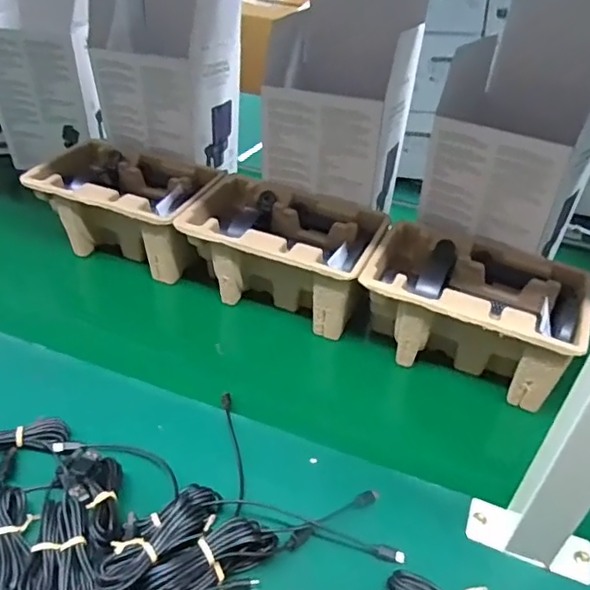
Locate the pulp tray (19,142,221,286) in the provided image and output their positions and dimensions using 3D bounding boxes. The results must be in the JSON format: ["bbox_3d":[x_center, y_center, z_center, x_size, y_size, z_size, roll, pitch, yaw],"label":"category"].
[{"bbox_3d":[-0.229,-0.118,0.772,0.248,0.101,0.152,14,40,13],"label":"pulp tray"}]

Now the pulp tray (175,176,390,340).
[{"bbox_3d":[-0.016,-0.053,0.708,0.238,0.099,0.151,17,41,15],"label":"pulp tray"}]

